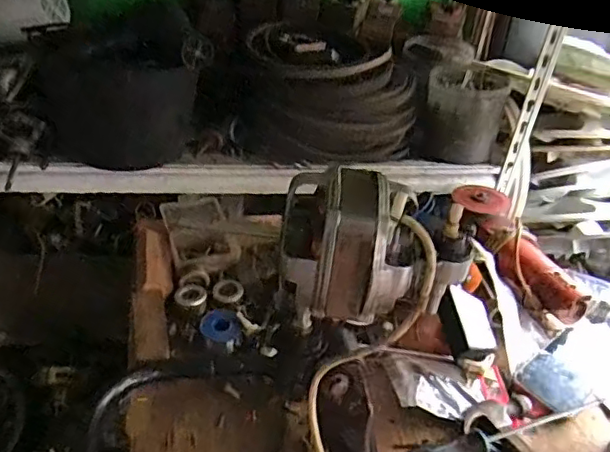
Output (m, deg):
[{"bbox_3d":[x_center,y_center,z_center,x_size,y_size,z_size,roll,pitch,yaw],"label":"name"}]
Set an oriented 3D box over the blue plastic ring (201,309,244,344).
[{"bbox_3d":[-0.106,0.131,0.746,0.056,0.011,0.043,8,72,4],"label":"blue plastic ring"}]

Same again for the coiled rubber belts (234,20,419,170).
[{"bbox_3d":[0.046,-0.250,1.049,0.301,0.157,0.296,8,35,3],"label":"coiled rubber belts"}]

